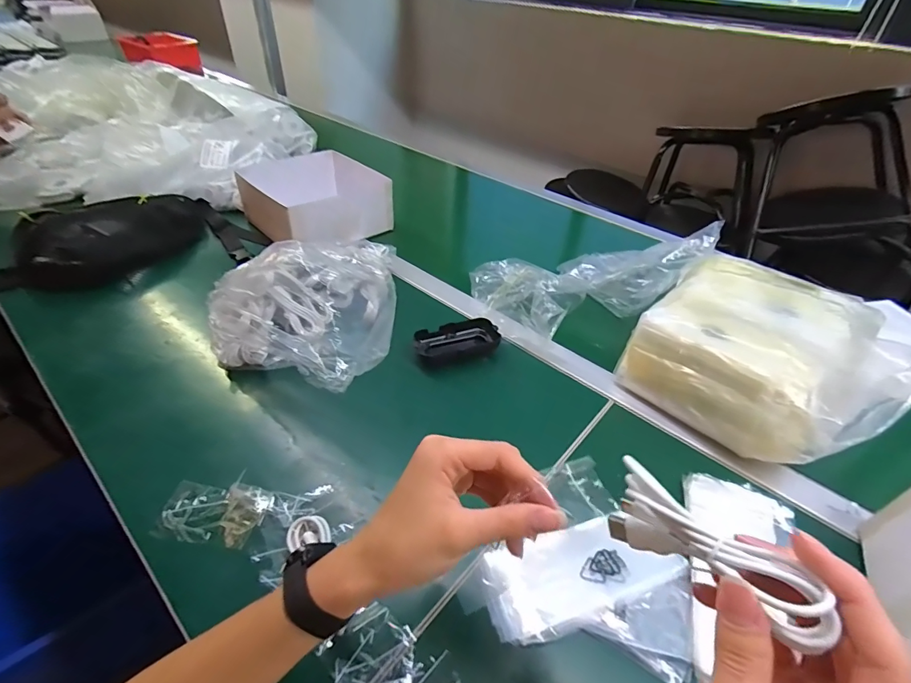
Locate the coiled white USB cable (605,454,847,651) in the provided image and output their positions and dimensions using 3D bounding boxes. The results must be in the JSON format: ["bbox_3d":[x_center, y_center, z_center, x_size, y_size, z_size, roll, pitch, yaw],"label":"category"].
[{"bbox_3d":[0.113,0.093,0.199,0.023,0.034,0.091,-25,27,-28],"label":"coiled white USB cable"}]

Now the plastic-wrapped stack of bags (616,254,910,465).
[{"bbox_3d":[0.346,0.019,0.512,0.222,0.139,0.219,33,49,30],"label":"plastic-wrapped stack of bags"}]

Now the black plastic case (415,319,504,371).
[{"bbox_3d":[0.002,0.002,0.585,0.109,0.029,0.061,-8,42,-12],"label":"black plastic case"}]

